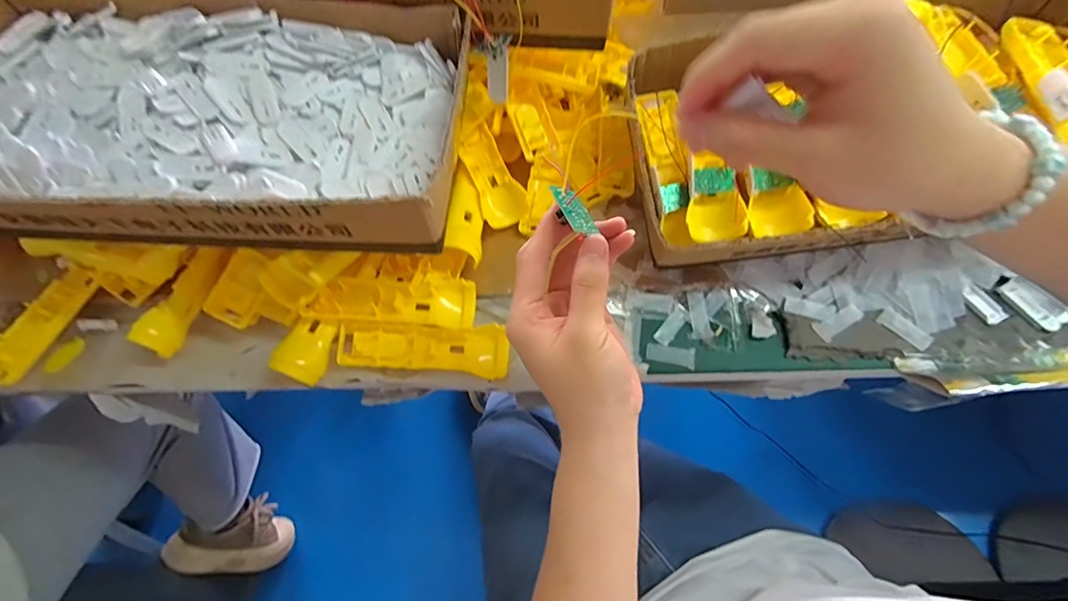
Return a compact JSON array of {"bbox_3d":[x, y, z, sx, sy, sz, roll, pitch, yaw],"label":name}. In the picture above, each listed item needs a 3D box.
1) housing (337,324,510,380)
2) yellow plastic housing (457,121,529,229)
[{"bbox_3d":[-0.108,0.048,0.443,0.163,0.029,0.041,1,60,3],"label":"housing"},{"bbox_3d":[-0.046,-0.137,0.498,0.049,0.017,0.113,-24,86,-11],"label":"yellow plastic housing"}]

